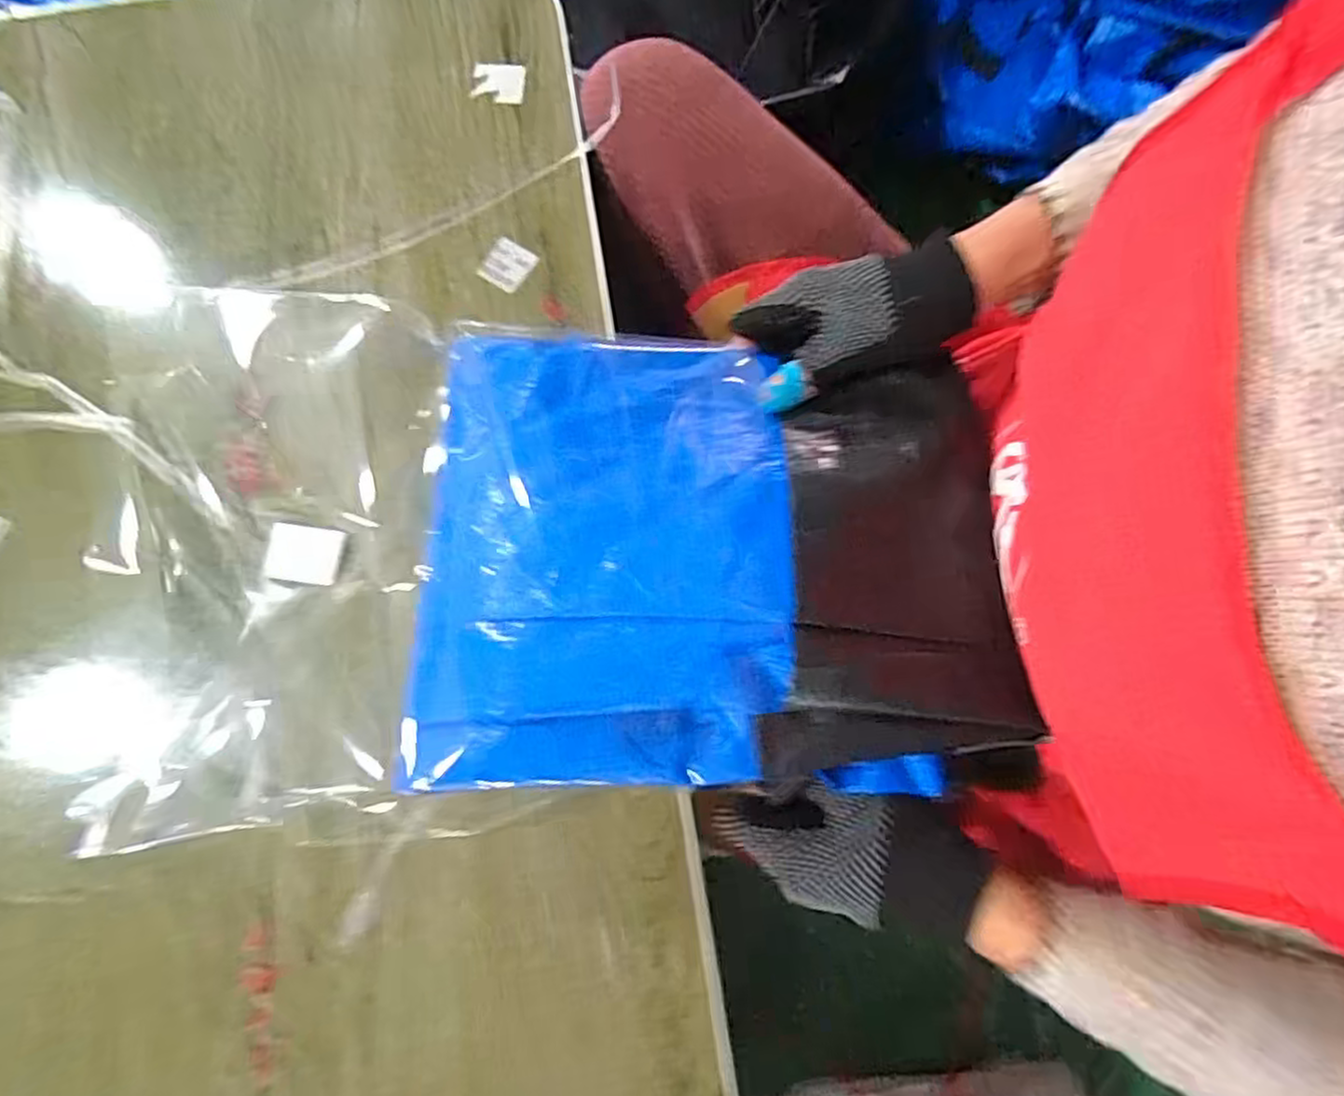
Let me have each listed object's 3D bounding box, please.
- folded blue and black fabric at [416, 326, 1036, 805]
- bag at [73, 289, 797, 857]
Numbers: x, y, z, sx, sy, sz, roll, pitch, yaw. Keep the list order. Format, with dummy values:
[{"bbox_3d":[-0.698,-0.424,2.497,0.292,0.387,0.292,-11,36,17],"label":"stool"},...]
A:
[{"bbox_3d":[0.017,-0.005,0.331,0.257,0.031,0.217,1,65,0],"label":"folded blue and black fabric"},{"bbox_3d":[-0.130,0.000,0.352,0.358,0.088,0.259,2,78,1],"label":"bag"}]

